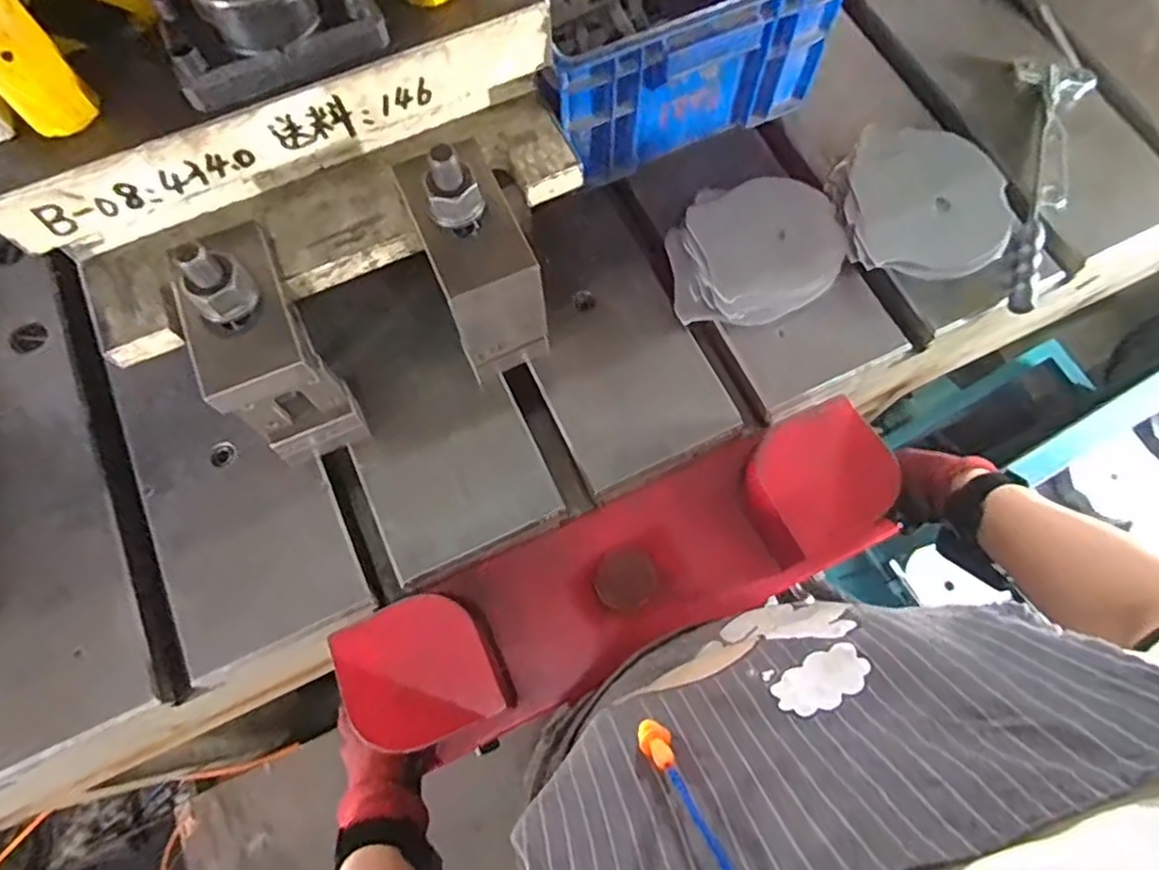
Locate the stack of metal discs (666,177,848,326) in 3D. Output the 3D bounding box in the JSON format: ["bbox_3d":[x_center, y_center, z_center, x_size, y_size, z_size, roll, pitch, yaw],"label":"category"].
[{"bbox_3d":[0.181,-0.186,0.698,0.171,0.082,0.139,-6,71,-2],"label":"stack of metal discs"}]

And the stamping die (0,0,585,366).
[{"bbox_3d":[-0.233,-0.269,0.515,0.476,0.273,0.211,-26,73,-8],"label":"stamping die"}]

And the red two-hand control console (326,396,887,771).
[{"bbox_3d":[0.043,0.129,0.626,0.499,0.116,0.156,-26,73,-15],"label":"red two-hand control console"}]

